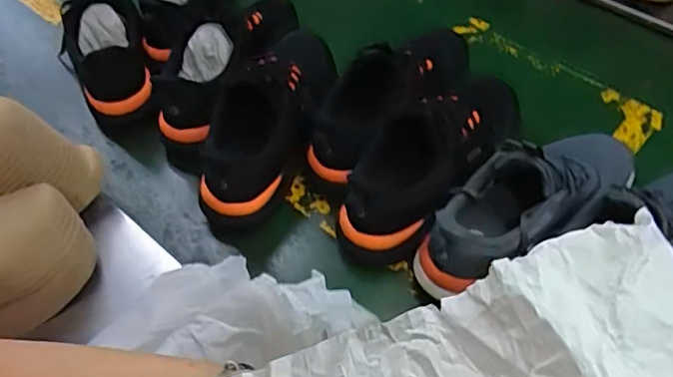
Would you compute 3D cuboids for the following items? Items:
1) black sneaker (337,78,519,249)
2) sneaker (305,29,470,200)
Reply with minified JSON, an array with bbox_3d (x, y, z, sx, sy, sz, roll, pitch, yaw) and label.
[{"bbox_3d":[0.128,-0.060,0.678,0.112,0.100,0.311,32,59,24],"label":"black sneaker"},{"bbox_3d":[0.092,-0.131,0.749,0.113,0.133,0.320,35,60,26],"label":"sneaker"}]

